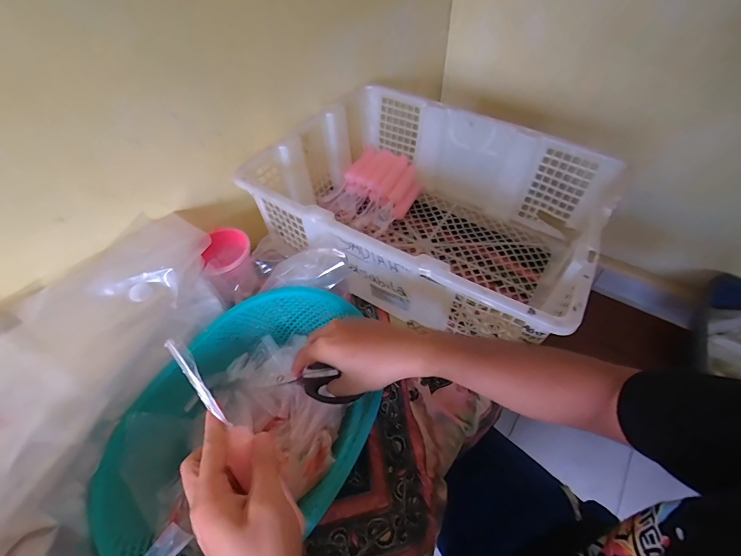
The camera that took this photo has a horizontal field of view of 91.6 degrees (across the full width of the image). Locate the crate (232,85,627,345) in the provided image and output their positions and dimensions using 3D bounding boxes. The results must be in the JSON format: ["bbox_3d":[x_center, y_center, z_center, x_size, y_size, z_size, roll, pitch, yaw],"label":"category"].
[{"bbox_3d":[0.093,-0.110,0.587,0.467,0.173,0.369,26,57,21],"label":"crate"}]

